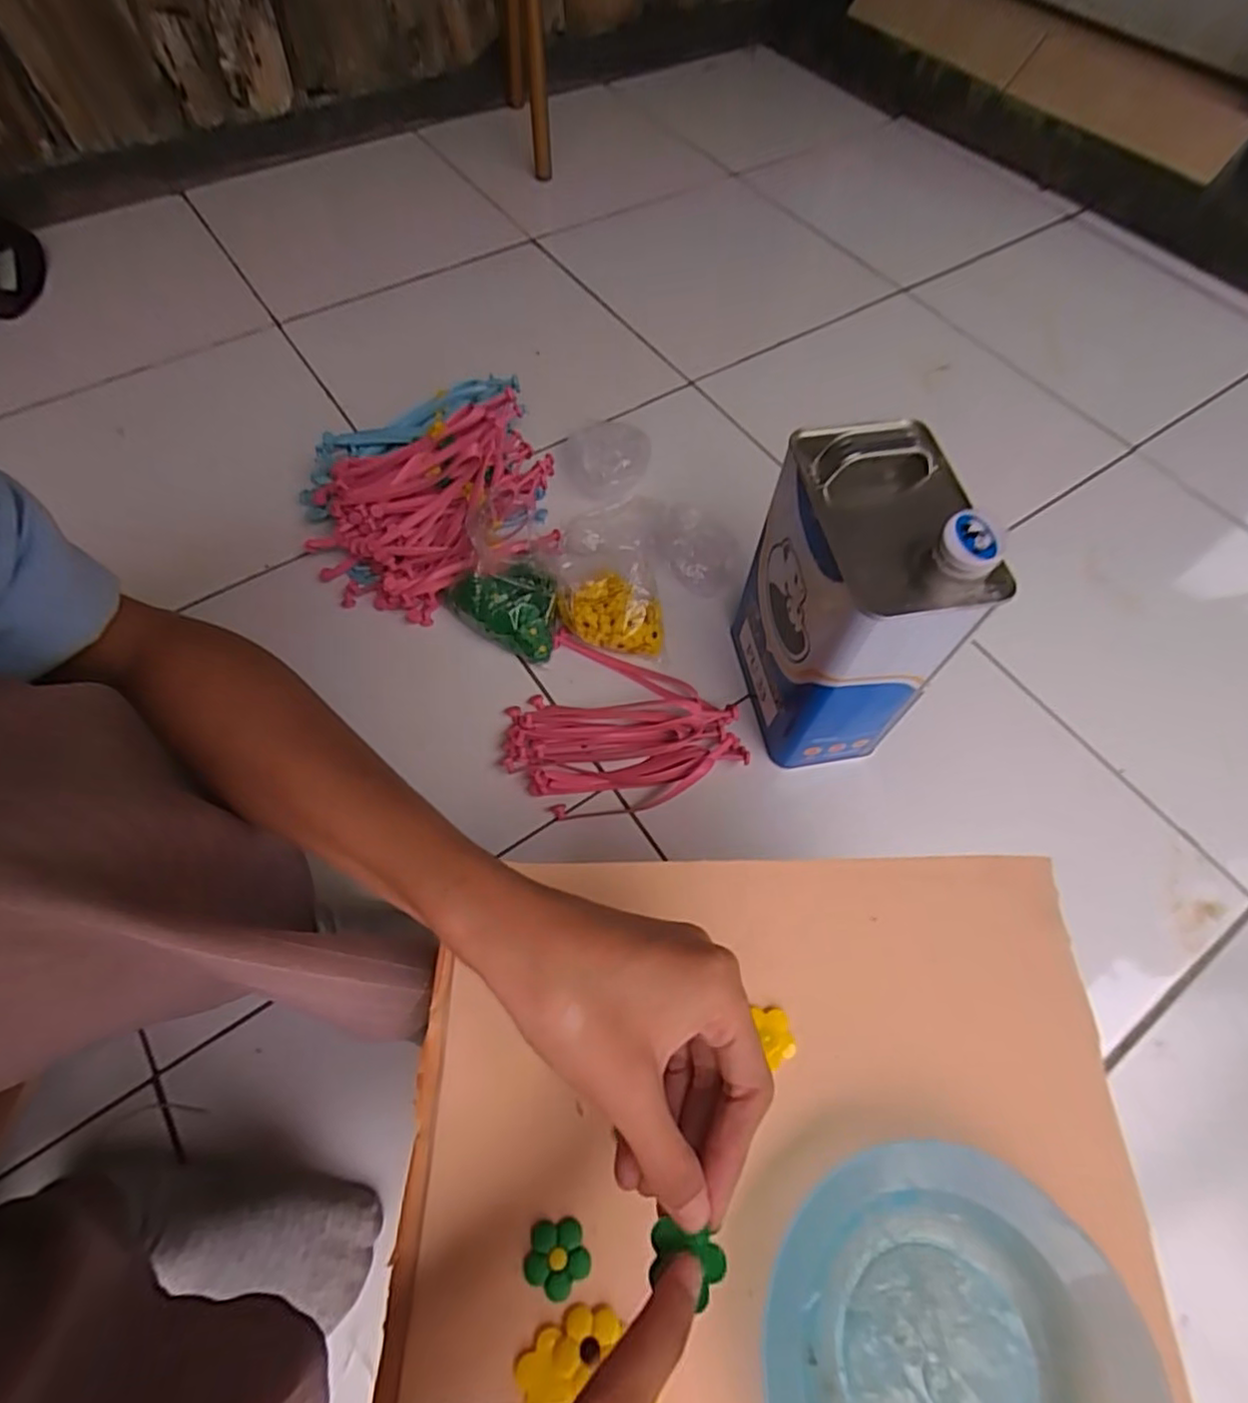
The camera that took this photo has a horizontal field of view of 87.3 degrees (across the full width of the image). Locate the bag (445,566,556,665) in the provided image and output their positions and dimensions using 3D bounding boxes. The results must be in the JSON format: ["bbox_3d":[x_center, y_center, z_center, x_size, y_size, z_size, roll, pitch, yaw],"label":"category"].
[{"bbox_3d":[-0.122,-0.090,0.636,0.113,0.074,0.059,13,62,5],"label":"bag"}]

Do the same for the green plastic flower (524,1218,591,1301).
[{"bbox_3d":[-0.025,0.204,0.241,0.023,0.004,0.023,1,61,-1],"label":"green plastic flower"}]

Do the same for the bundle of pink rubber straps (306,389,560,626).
[{"bbox_3d":[-0.193,-0.192,0.668,0.256,0.122,0.179,-15,63,-10],"label":"bundle of pink rubber straps"}]

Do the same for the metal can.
[{"bbox_3d":[0.176,-0.079,0.527,0.107,0.250,0.170,-7,62,-6],"label":"metal can"}]

